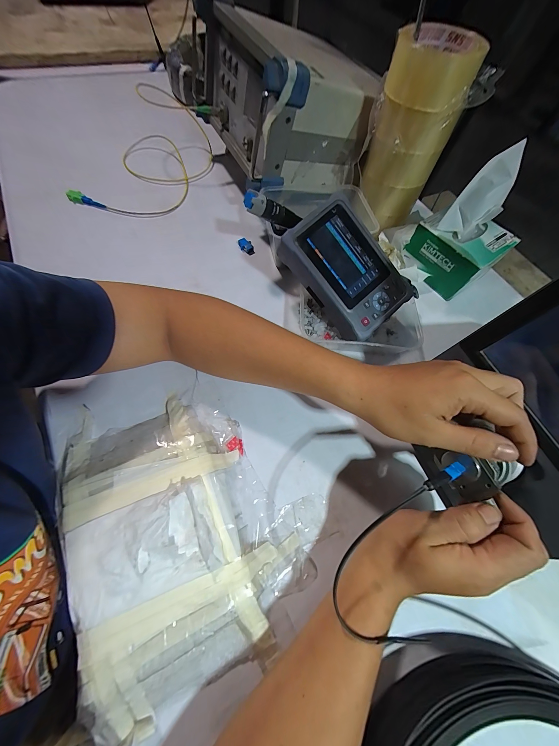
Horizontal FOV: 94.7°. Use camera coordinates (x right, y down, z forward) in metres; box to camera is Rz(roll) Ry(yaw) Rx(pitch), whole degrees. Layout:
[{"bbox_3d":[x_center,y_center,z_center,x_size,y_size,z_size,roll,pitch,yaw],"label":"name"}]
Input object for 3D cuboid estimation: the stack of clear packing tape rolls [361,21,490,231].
[{"bbox_3d":[0.190,-0.352,0.392,0.101,0.197,0.092,19,63,3],"label":"stack of clear packing tape rolls"}]

